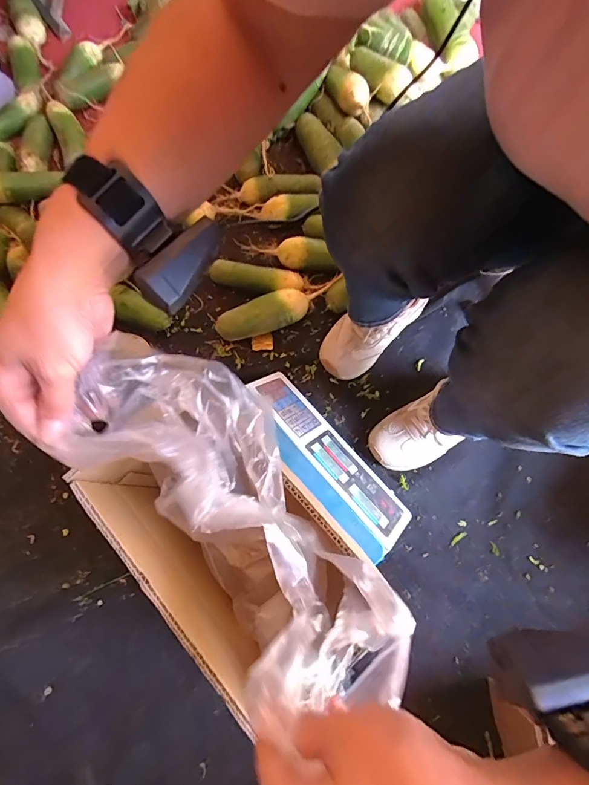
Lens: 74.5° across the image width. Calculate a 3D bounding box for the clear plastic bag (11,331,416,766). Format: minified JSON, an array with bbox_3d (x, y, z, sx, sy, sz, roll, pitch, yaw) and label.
[{"bbox_3d":[-0.045,0.076,0.269,0.111,0.085,0.275,-39,81,-9],"label":"clear plastic bag"}]

